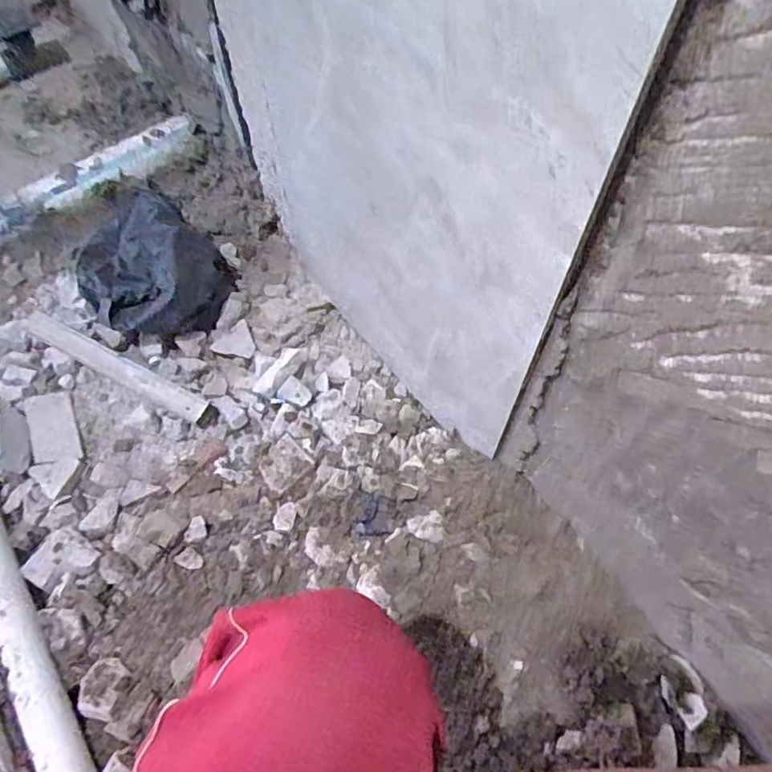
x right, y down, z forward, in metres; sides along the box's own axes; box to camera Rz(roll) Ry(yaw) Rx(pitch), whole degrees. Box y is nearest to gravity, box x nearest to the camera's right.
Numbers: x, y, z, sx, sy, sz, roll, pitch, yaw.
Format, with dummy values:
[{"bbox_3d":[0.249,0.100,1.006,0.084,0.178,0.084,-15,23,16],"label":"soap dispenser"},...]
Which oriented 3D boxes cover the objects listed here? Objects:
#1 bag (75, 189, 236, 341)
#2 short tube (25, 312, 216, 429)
[{"bbox_3d":[-0.372,-0.181,0.890,0.244,0.104,0.192,37,67,20],"label":"bag"},{"bbox_3d":[-0.391,-0.031,0.830,0.345,0.025,0.037,25,63,15],"label":"short tube"}]

